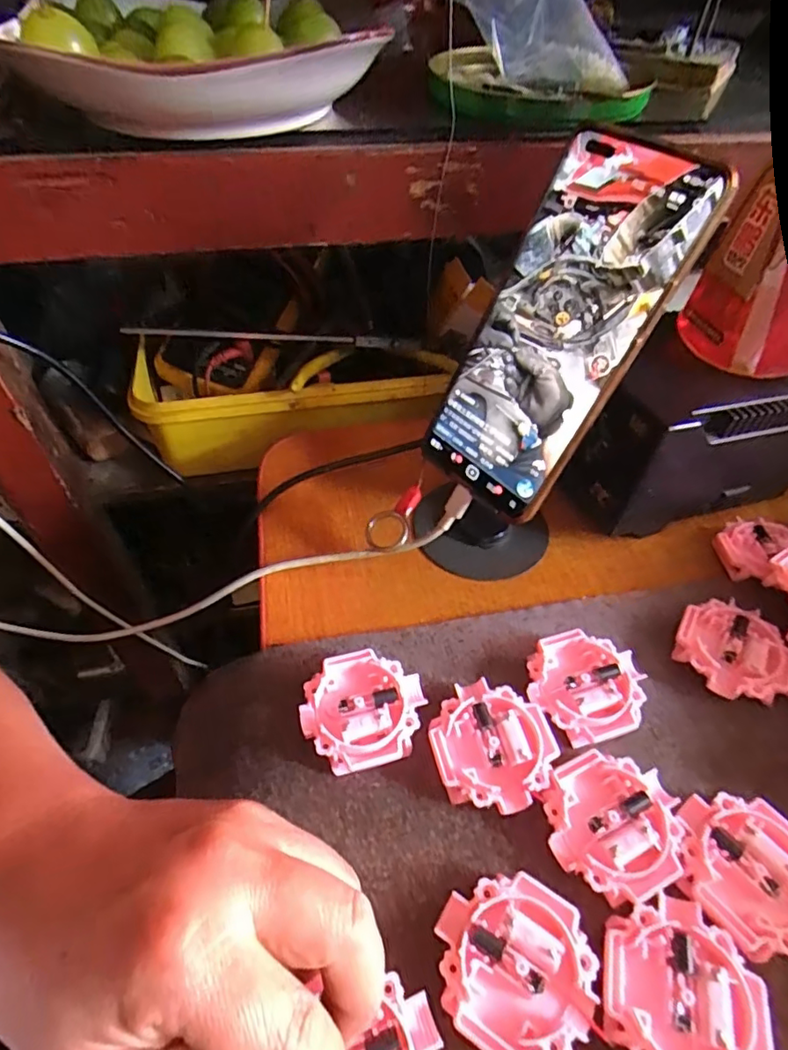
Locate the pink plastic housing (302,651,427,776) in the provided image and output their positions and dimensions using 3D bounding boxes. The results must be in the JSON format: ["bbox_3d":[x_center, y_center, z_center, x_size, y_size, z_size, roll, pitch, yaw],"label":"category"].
[{"bbox_3d":[-0.014,0.085,0.263,0.055,0.017,0.051,-12,50,-13],"label":"pink plastic housing"}]

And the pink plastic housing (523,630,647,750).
[{"bbox_3d":[0.091,0.078,0.274,0.053,0.016,0.051,-13,50,-14],"label":"pink plastic housing"}]

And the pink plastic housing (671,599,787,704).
[{"bbox_3d":[0.171,0.065,0.289,0.050,0.016,0.052,-19,52,-18],"label":"pink plastic housing"}]

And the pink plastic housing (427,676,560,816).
[{"bbox_3d":[0.043,0.098,0.254,0.053,0.016,0.053,-9,49,-10],"label":"pink plastic housing"}]

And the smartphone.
[{"bbox_3d":[0.074,-0.085,0.265,0.006,0.162,0.072,-7,43,-48],"label":"smartphone"}]

